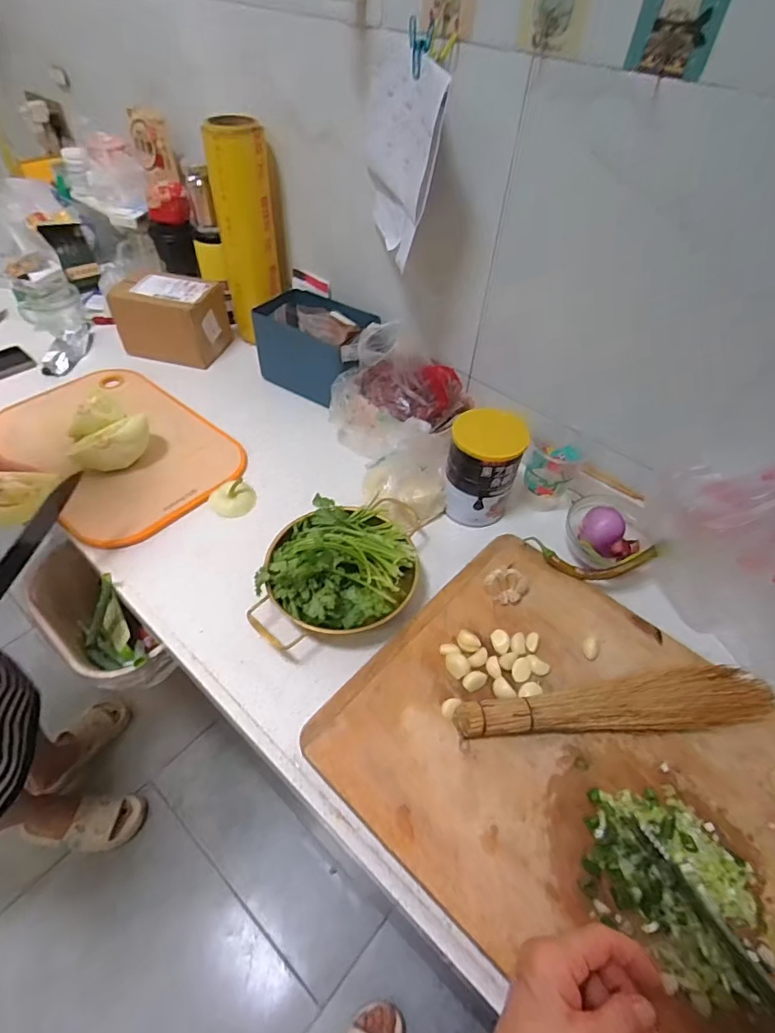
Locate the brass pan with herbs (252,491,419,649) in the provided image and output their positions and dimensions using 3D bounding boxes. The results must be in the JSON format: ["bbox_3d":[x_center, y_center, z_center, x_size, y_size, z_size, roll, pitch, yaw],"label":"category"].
[{"bbox_3d":[-0.060,0.062,0.644,0.194,0.070,0.194,0,49,-4],"label":"brass pan with herbs"}]

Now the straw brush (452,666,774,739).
[{"bbox_3d":[0.247,0.205,0.537,0.352,0.038,0.058,-5,49,-8],"label":"straw brush"}]

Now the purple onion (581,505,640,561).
[{"bbox_3d":[0.306,0.027,0.700,0.078,0.047,0.060,31,54,22],"label":"purple onion"}]

